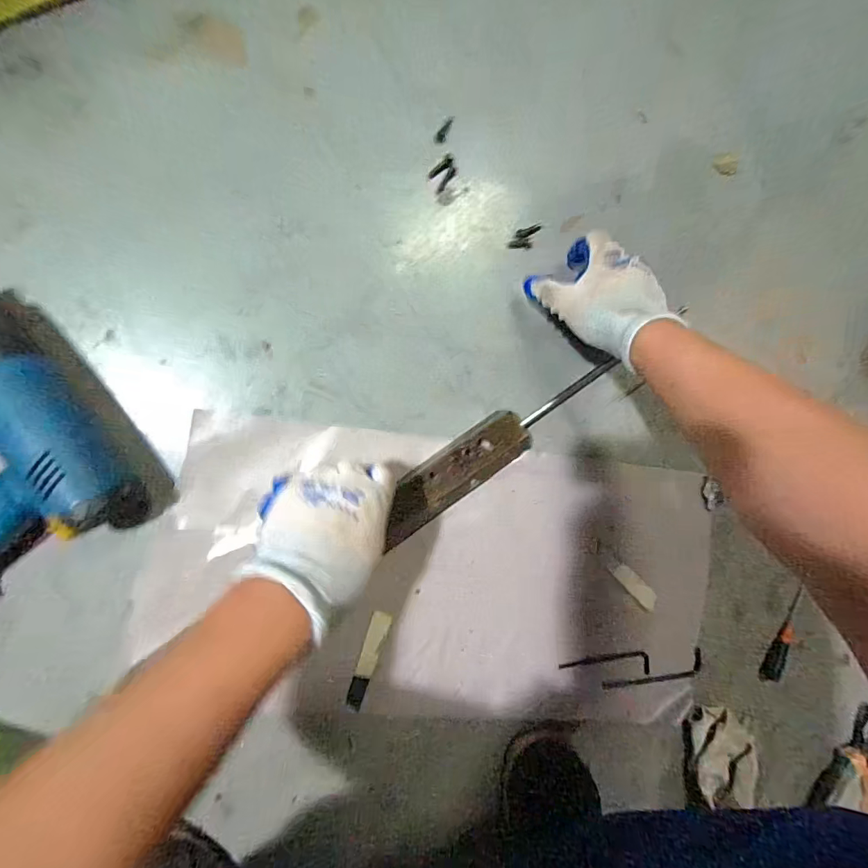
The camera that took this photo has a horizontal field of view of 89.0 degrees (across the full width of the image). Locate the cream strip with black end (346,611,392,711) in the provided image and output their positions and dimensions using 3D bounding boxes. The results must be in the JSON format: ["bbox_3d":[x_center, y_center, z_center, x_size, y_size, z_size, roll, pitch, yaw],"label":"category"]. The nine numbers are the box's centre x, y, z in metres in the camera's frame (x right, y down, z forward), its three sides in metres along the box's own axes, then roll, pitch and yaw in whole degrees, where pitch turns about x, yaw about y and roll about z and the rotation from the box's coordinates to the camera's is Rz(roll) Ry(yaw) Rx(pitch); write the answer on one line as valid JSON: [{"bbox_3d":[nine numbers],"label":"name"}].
[{"bbox_3d":[-0.070,0.243,0.472,0.021,0.004,0.107,18,88,-9],"label":"cream strip with black end"}]

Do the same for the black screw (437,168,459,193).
[{"bbox_3d":[0.014,-0.277,0.480,0.009,0.004,0.035,35,85,-8],"label":"black screw"}]

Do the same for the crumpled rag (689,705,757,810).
[{"bbox_3d":[0.335,0.374,0.511,0.054,0.043,0.097,1,90,-10],"label":"crumpled rag"}]

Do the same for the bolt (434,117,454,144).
[{"bbox_3d":[0.011,-0.332,0.480,0.012,0.007,0.034,24,87,-9],"label":"bolt"}]

